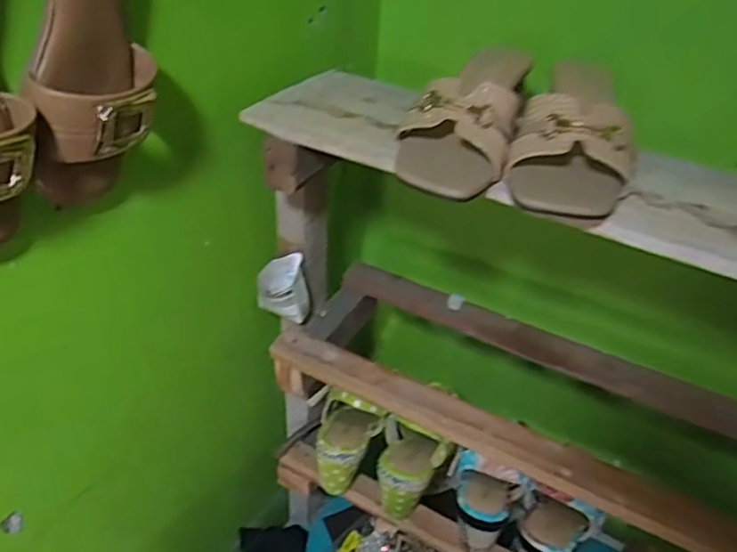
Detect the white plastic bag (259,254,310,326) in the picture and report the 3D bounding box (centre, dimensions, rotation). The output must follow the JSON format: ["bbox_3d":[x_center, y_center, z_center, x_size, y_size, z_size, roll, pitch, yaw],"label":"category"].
[{"bbox_3d":[-0.098,0.017,0.720,0.060,0.080,0.040,-2,35,-9],"label":"white plastic bag"}]

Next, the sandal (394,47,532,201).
[{"bbox_3d":[0.086,-0.143,0.508,0.095,0.055,0.207,16,48,15],"label":"sandal"}]

